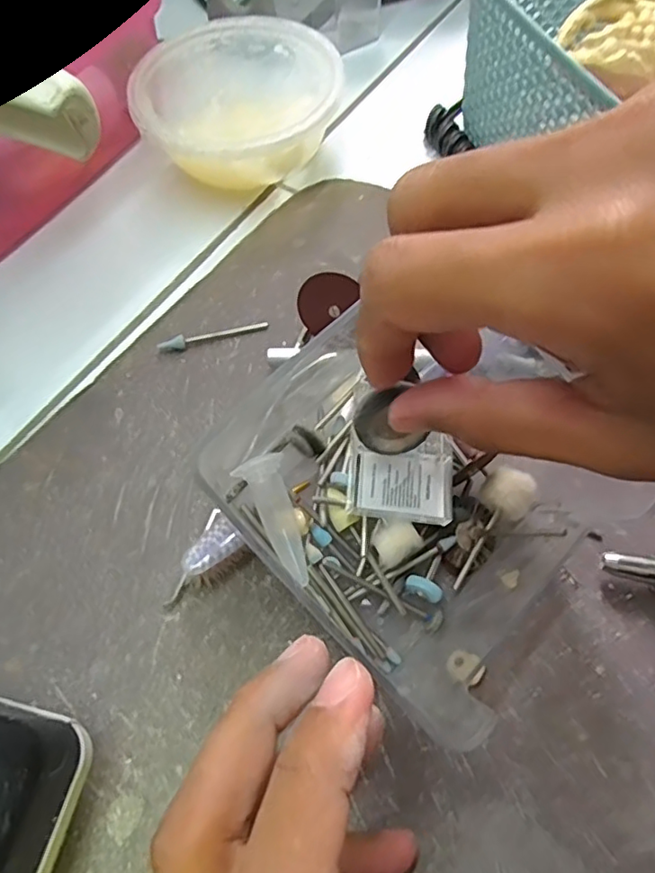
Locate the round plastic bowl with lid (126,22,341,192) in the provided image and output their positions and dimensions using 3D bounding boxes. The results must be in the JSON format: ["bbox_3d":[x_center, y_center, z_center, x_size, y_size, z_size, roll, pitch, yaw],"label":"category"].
[{"bbox_3d":[-0.044,-0.162,0.301,0.098,0.042,0.100,-1,61,1],"label":"round plastic bowl with lid"}]

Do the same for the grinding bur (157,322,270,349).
[{"bbox_3d":[-0.050,-0.045,0.257,0.048,0.005,0.004,-16,62,-7],"label":"grinding bur"}]

